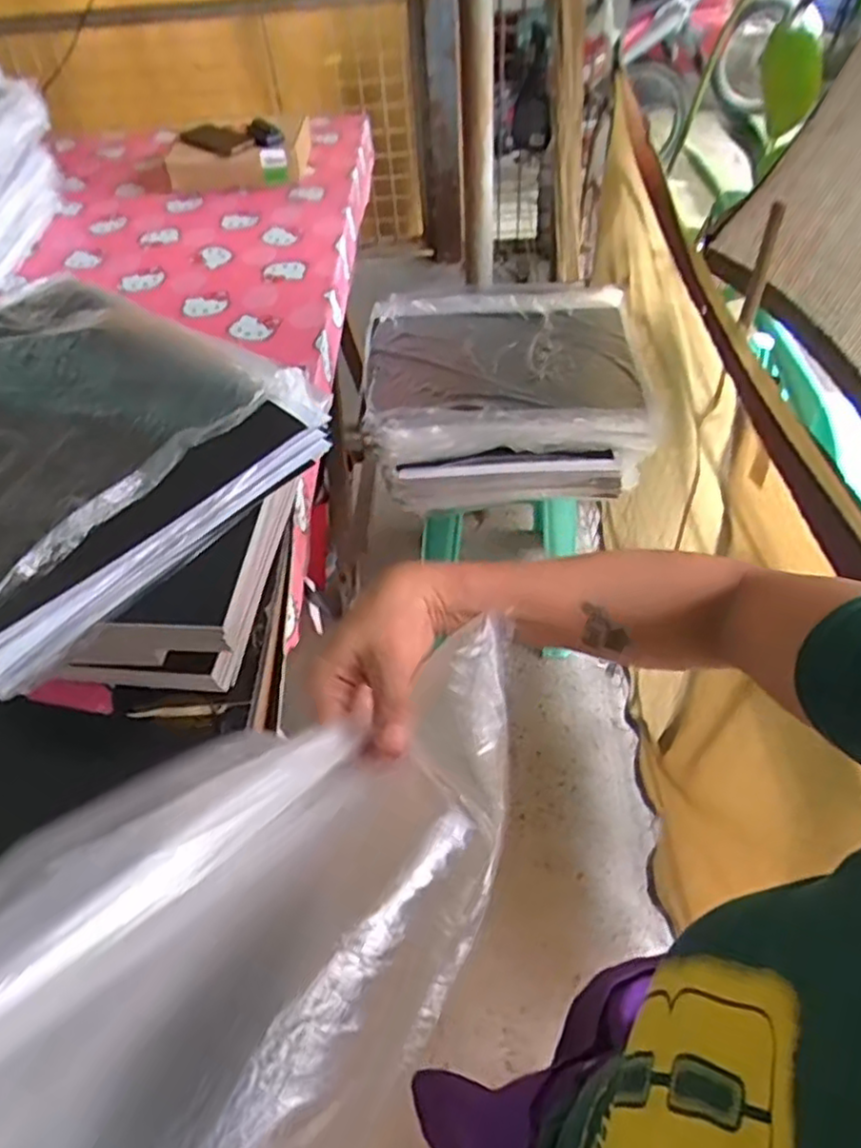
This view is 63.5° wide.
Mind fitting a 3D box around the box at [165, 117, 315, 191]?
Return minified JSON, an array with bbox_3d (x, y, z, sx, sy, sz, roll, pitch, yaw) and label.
[{"bbox_3d":[-0.407,-0.869,1.454,0.287,0.103,0.118,6,51,9],"label":"box"}]

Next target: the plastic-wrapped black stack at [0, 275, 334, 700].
[{"bbox_3d":[-0.434,-0.156,0.727,0.517,0.082,0.448,30,58,25],"label":"plastic-wrapped black stack"}]

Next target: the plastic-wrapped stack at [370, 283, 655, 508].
[{"bbox_3d":[0.148,-0.373,1.339,0.533,0.125,0.526,-4,50,1],"label":"plastic-wrapped stack"}]

